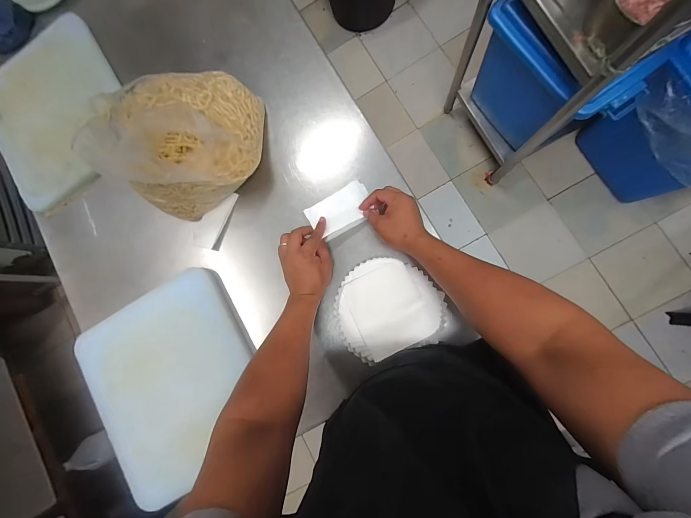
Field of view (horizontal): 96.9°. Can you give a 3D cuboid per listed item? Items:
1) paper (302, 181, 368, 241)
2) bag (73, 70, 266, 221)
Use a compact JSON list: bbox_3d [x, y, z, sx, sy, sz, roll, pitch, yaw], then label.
[{"bbox_3d":[-0.008,-0.097,0.611,0.128,0.009,0.079,-32,74,-5],"label":"paper"},{"bbox_3d":[-0.307,-0.241,0.580,0.250,0.207,0.257,-11,84,8],"label":"bag"}]

